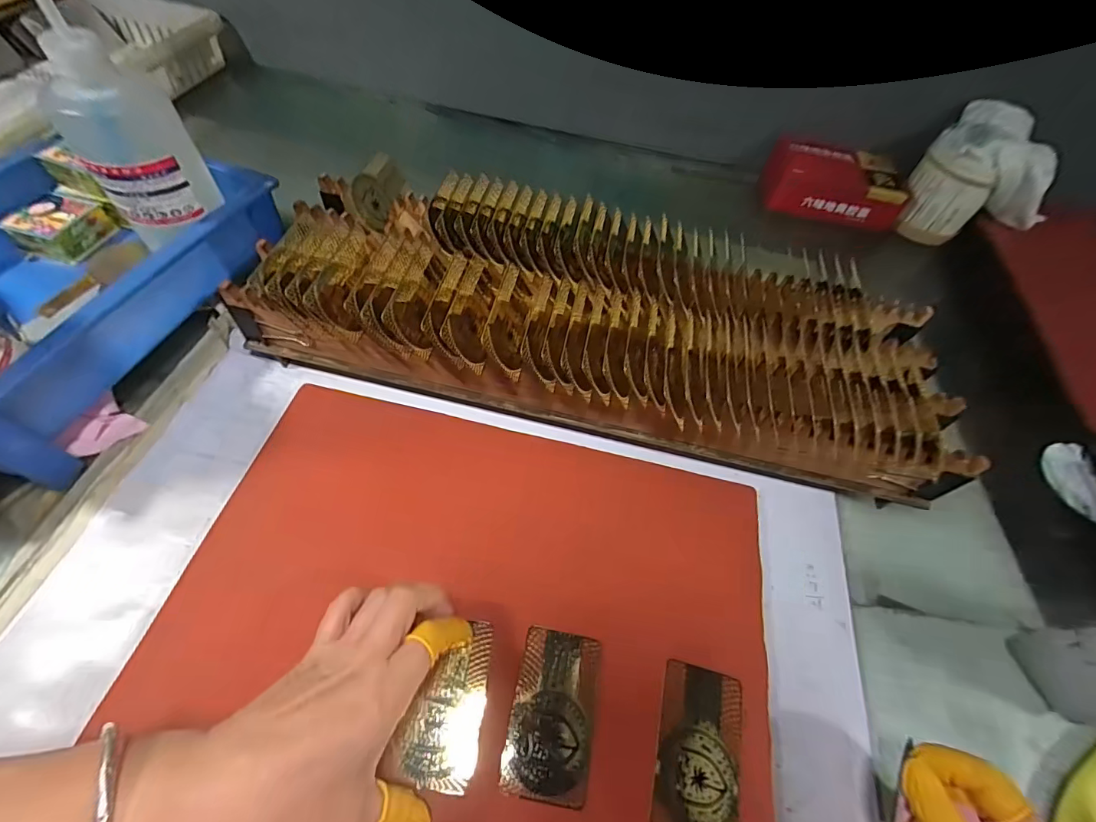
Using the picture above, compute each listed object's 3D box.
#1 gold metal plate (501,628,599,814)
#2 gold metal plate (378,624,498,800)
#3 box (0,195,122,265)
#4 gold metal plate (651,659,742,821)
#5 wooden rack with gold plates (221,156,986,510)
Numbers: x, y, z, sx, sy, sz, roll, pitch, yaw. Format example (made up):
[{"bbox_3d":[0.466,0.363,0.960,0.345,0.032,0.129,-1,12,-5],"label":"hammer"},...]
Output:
[{"bbox_3d":[0.004,0.180,0.278,0.050,0.006,0.085,12,57,2],"label":"gold metal plate"},{"bbox_3d":[-0.060,0.171,0.275,0.045,0.005,0.084,11,57,-3],"label":"gold metal plate"},{"bbox_3d":[-0.430,-0.164,0.409,0.046,0.029,0.058,19,58,7],"label":"box"},{"bbox_3d":[0.090,0.201,0.274,0.048,0.004,0.085,14,56,6],"label":"gold metal plate"},{"bbox_3d":[0.047,-0.079,0.388,0.571,0.106,0.182,12,57,2],"label":"wooden rack with gold plates"}]

